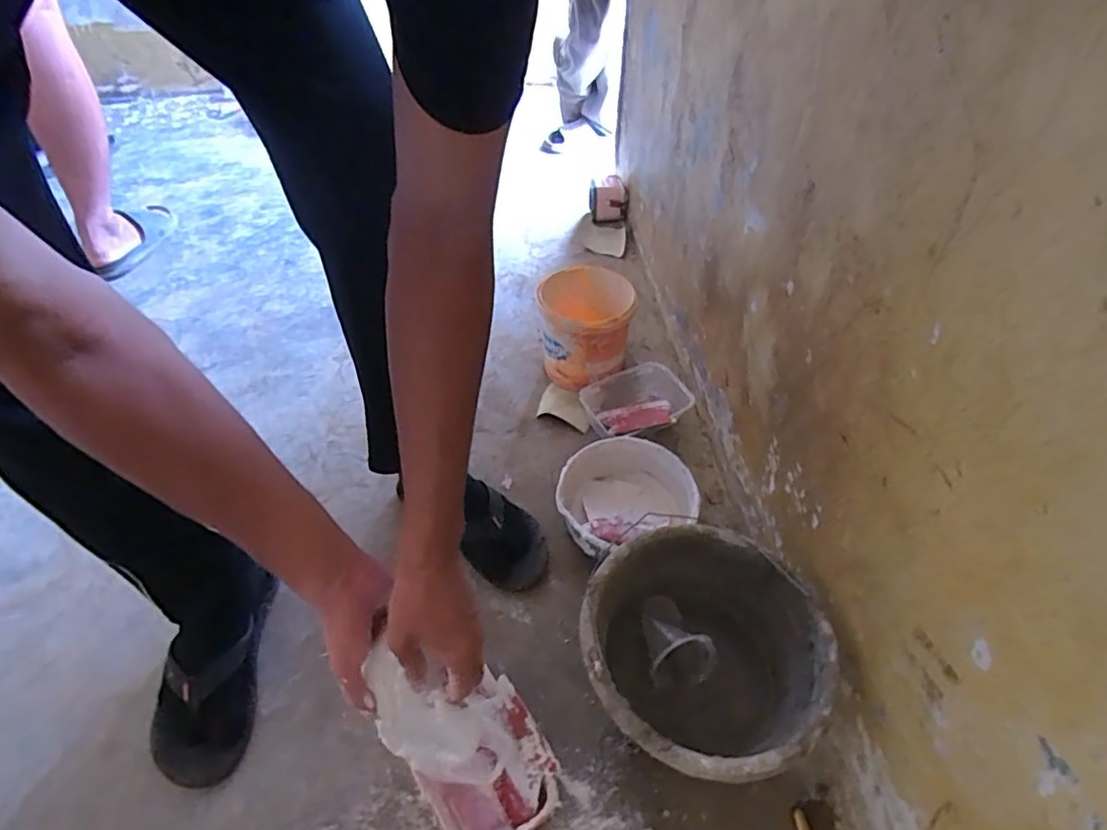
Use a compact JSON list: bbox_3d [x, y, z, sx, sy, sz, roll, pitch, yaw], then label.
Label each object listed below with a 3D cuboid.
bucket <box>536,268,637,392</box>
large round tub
[{"bbox_3d":[0.055,-0.150,1.023,0.150,0.152,0.154,1,46,-1],"label":"bucket"},{"bbox_3d":[0.149,0.273,0.641,0.236,0.177,0.236,1,48,-1],"label":"large round tub"}]

